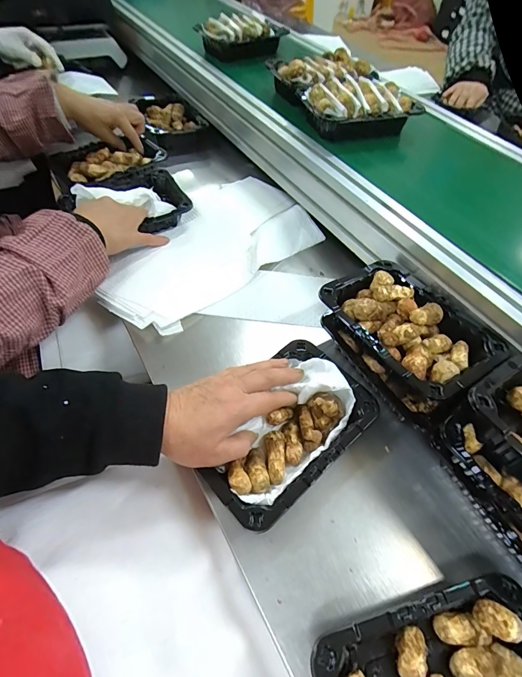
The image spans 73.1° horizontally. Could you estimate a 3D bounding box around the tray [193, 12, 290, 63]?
[{"bbox_3d":[-0.048,-0.673,0.781,0.165,0.057,0.128,-27,61,-19],"label":"tray"}]

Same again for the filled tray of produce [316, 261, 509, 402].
[{"bbox_3d":[0.171,-0.020,0.411,0.120,0.042,0.184,-28,61,-21],"label":"filled tray of produce"}]

